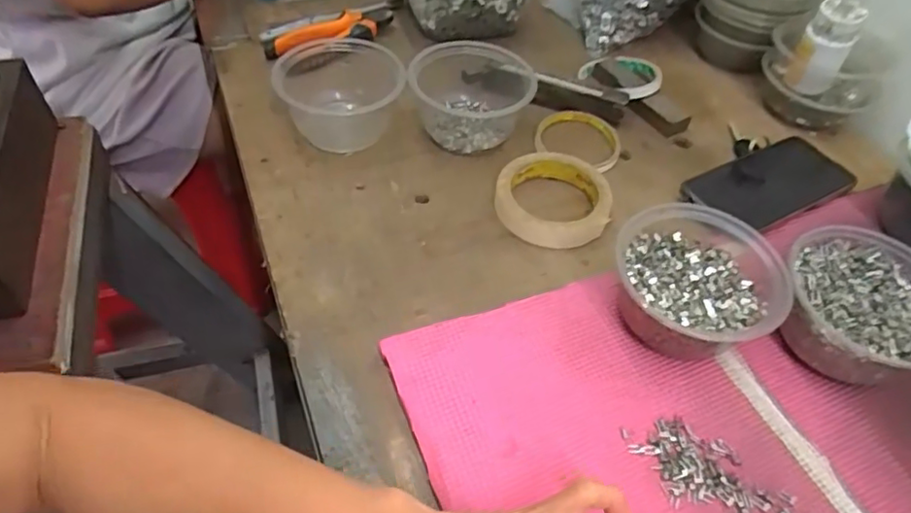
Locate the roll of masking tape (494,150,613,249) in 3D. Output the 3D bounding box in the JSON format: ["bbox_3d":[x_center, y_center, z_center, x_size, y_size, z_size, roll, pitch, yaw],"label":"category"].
[{"bbox_3d":[0.083,-0.053,0.524,0.097,0.018,0.094,1,50,-1],"label":"roll of masking tape"}]

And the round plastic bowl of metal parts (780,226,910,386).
[{"bbox_3d":[0.289,0.039,0.432,0.112,0.057,0.109,1,50,-1],"label":"round plastic bowl of metal parts"}]

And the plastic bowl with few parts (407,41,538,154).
[{"bbox_3d":[0.016,-0.158,0.580,0.115,0.058,0.109,6,50,2],"label":"plastic bowl with few parts"}]

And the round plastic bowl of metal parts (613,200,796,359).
[{"bbox_3d":[0.170,0.022,0.434,0.110,0.063,0.117,1,50,-1],"label":"round plastic bowl of metal parts"}]

